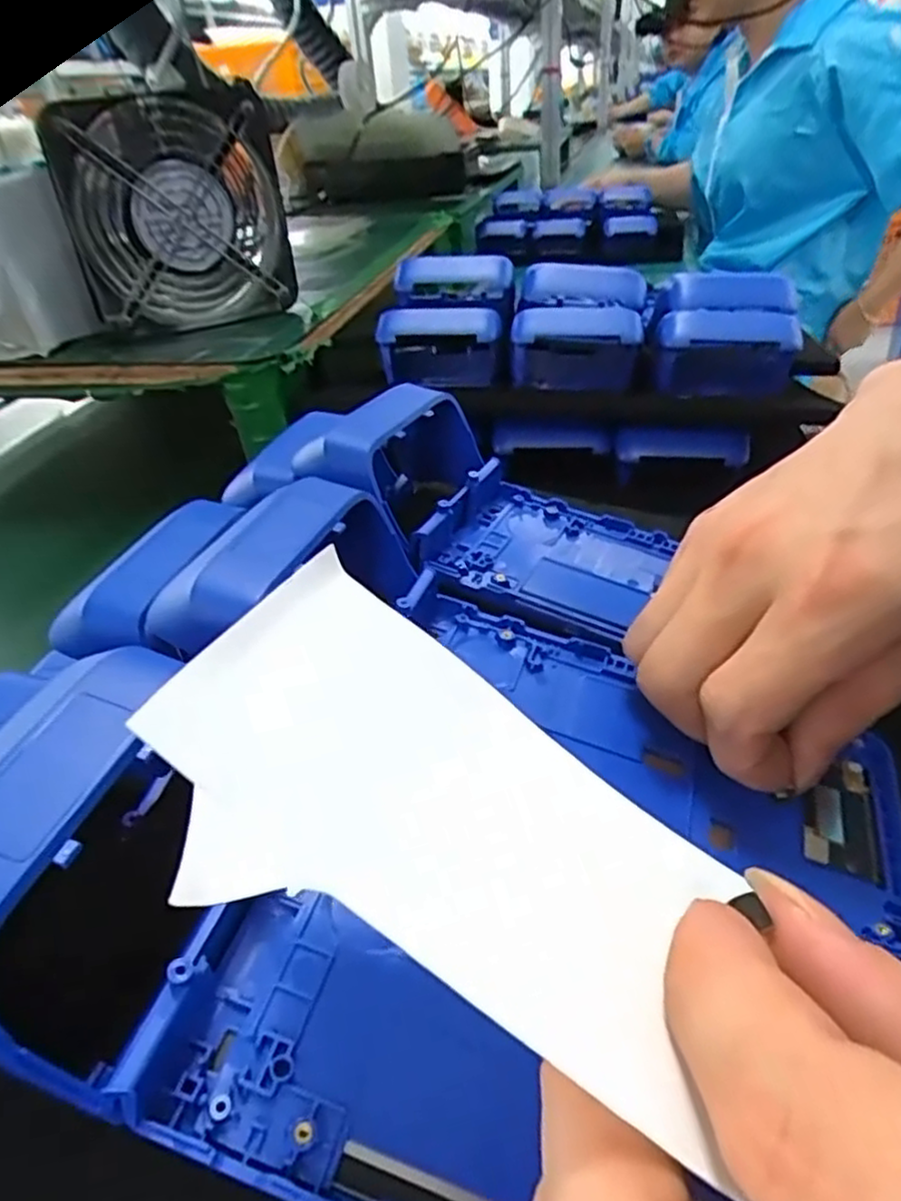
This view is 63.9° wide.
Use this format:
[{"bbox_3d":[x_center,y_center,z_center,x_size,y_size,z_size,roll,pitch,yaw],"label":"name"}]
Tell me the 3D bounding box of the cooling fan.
[{"bbox_3d":[-0.196,-0.278,0.520,0.148,0.140,0.045,-22,39,-23],"label":"cooling fan"}]

